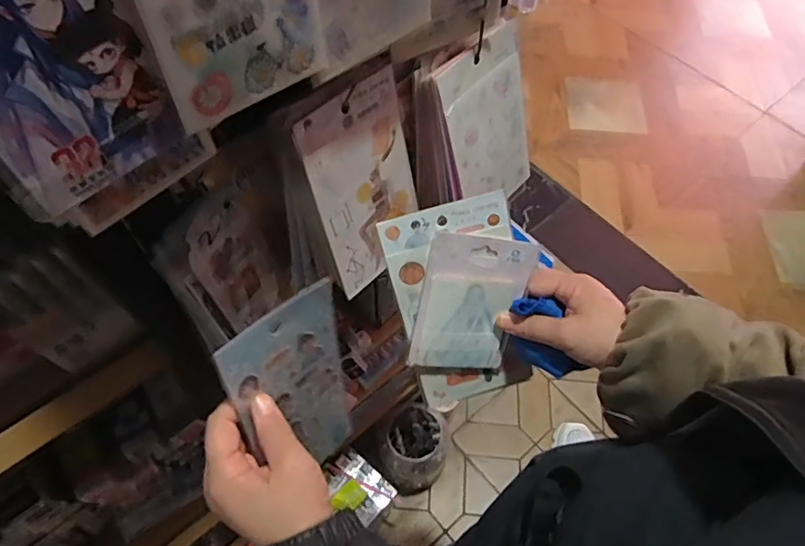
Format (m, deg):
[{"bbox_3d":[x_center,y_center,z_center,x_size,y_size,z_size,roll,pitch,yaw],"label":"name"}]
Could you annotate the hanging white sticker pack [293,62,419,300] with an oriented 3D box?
[{"bbox_3d":[-0.028,-0.071,0.464,0.007,0.179,0.102,30,60,33],"label":"hanging white sticker pack"}]

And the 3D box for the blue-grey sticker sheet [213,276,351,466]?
[{"bbox_3d":[-0.079,0.094,0.409,0.011,0.186,0.091,30,50,31],"label":"blue-grey sticker sheet"}]

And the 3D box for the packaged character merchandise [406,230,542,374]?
[{"bbox_3d":[0.056,0.030,0.448,0.083,0.128,0.008,6,24,-11],"label":"packaged character merchandise"}]

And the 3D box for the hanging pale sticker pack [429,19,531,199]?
[{"bbox_3d":[0.083,-0.135,0.514,0.102,0.168,0.010,-41,47,-21],"label":"hanging pale sticker pack"}]

